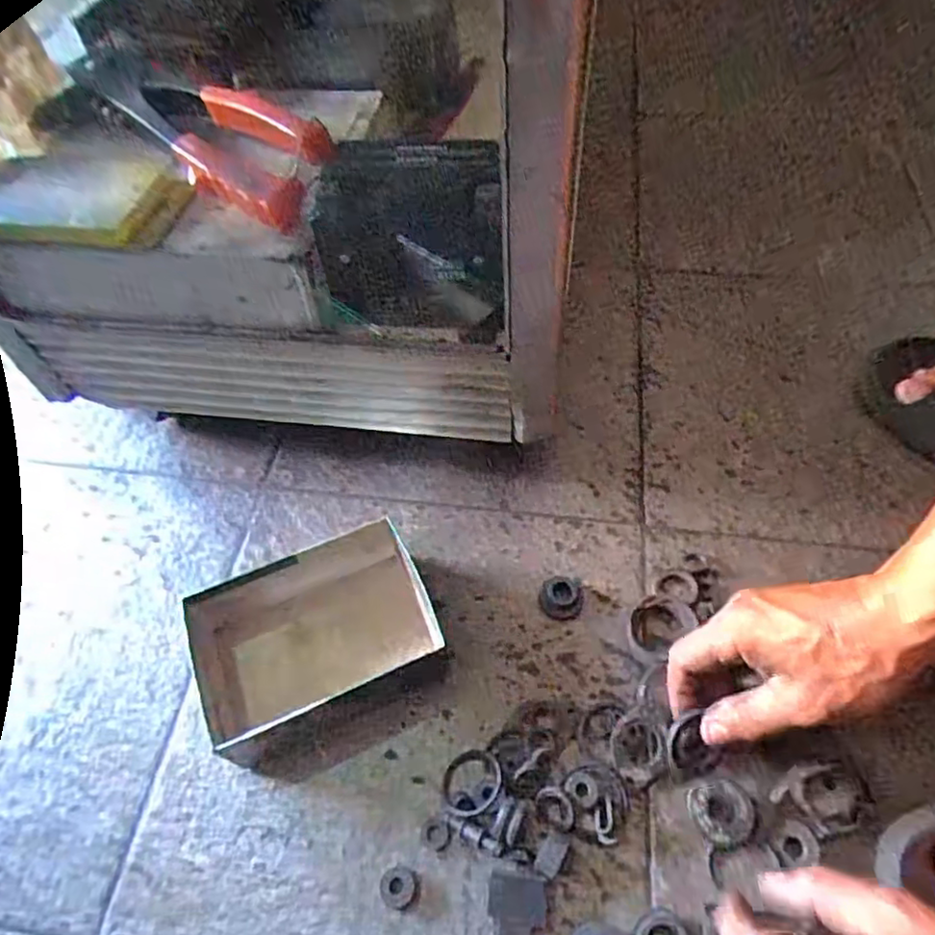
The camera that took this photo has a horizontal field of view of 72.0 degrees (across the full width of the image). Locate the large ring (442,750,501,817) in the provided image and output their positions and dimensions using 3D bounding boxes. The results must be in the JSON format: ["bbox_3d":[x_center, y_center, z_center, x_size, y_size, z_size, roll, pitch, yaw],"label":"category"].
[{"bbox_3d":[0.003,0.186,0.383,0.038,0.007,0.038,-16,41,15],"label":"large ring"}]

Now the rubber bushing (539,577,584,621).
[{"bbox_3d":[0.067,0.089,0.454,0.030,0.017,0.032,-1,56,2],"label":"rubber bushing"}]

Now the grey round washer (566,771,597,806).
[{"bbox_3d":[0.068,0.192,0.384,0.018,0.009,0.019,-2,56,2],"label":"grey round washer"}]

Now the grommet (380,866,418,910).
[{"bbox_3d":[-0.038,0.234,0.359,0.020,0.004,0.020,-2,56,2],"label":"grommet"}]

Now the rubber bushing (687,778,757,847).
[{"bbox_3d":[0.144,0.198,0.369,0.036,0.015,0.032,11,58,10],"label":"rubber bushing"}]

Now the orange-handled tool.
[{"bbox_3d":[-0.187,-0.237,0.430,0.285,0.026,0.066,37,65,24],"label":"orange-handled tool"}]

